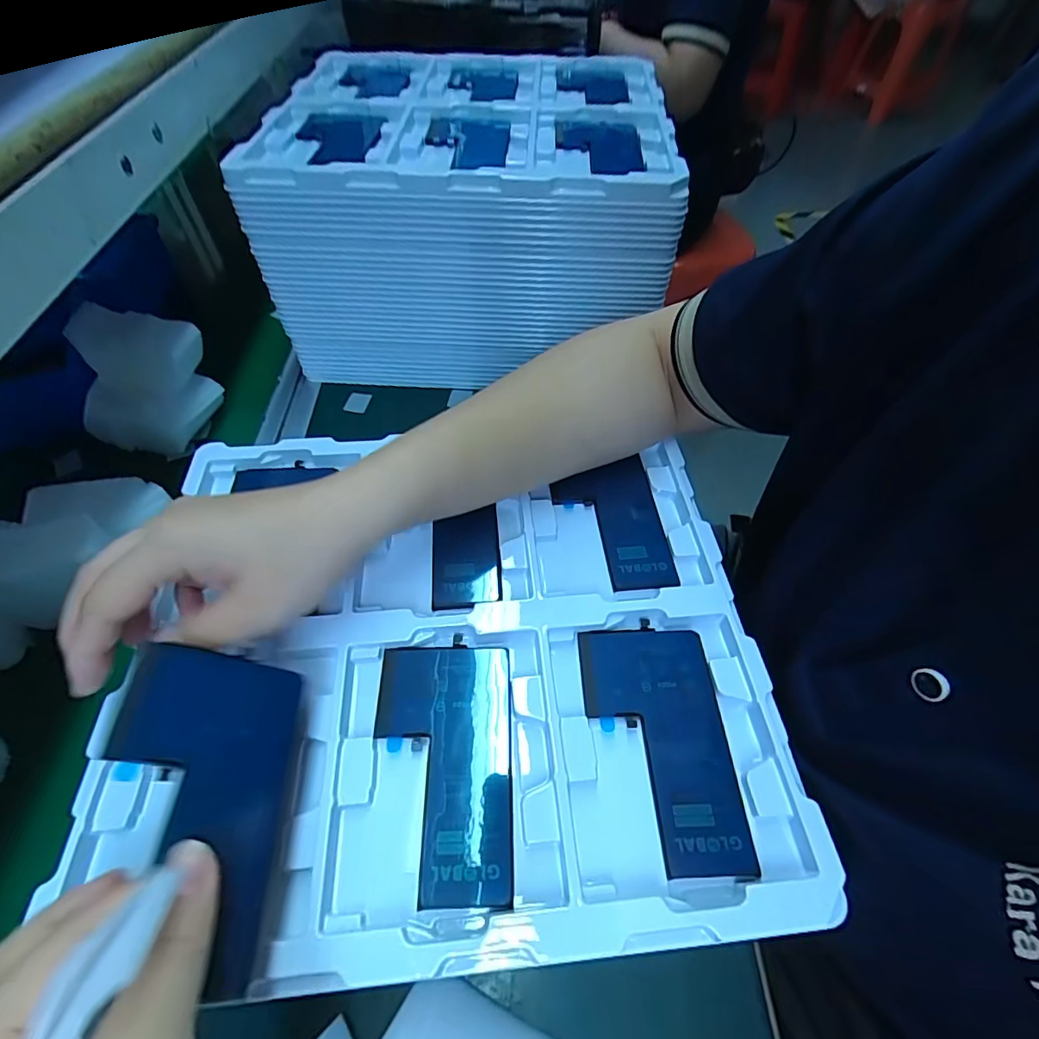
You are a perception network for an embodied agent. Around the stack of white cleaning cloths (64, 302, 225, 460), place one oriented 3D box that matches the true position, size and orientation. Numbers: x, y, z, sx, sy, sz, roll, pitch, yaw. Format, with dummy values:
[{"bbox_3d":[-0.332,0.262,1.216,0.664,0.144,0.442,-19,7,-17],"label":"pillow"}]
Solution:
[{"bbox_3d":[-0.306,-0.113,0.415,0.083,0.090,0.083,16,56,12],"label":"stack of white cleaning cloths"}]

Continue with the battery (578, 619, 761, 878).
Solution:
[{"bbox_3d":[0.067,0.103,0.242,0.063,0.004,0.109,-4,56,-1],"label":"battery"}]

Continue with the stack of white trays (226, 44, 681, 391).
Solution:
[{"bbox_3d":[-0.040,-0.300,0.492,0.319,0.167,0.294,1,55,2],"label":"stack of white trays"}]

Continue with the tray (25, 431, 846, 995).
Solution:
[{"bbox_3d":[-0.038,0.060,0.271,0.312,0.025,0.269,-5,56,-1],"label":"tray"}]

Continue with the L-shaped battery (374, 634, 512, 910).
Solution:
[{"bbox_3d":[-0.037,0.111,0.236,0.064,0.004,0.109,-2,55,0],"label":"L-shaped battery"}]

